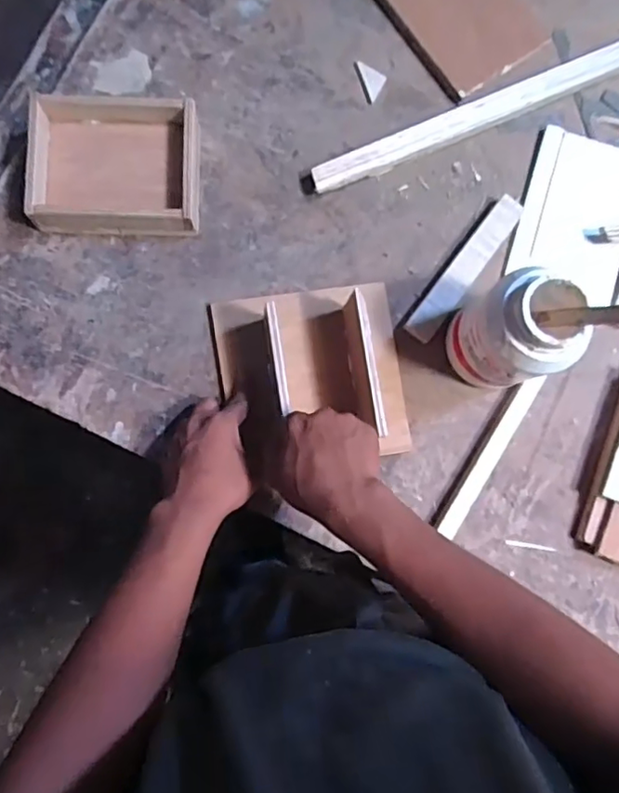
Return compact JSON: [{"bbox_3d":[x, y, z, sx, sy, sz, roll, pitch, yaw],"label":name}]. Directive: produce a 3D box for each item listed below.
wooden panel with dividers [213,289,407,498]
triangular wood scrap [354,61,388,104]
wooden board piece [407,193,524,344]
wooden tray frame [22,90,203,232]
[{"bbox_3d":[0.004,-0.026,0.587,0.190,0.077,0.178,-8,83,-6],"label":"wooden panel with dividers"},{"bbox_3d":[0.070,-0.353,0.654,0.028,0.004,0.050,-18,85,-7],"label":"triangular wood scrap"},{"bbox_3d":[0.169,-0.141,0.633,0.030,0.018,0.187,36,81,0],"label":"wooden board piece"},{"bbox_3d":[-0.196,-0.236,0.600,0.159,0.048,0.133,1,83,-5],"label":"wooden tray frame"}]

